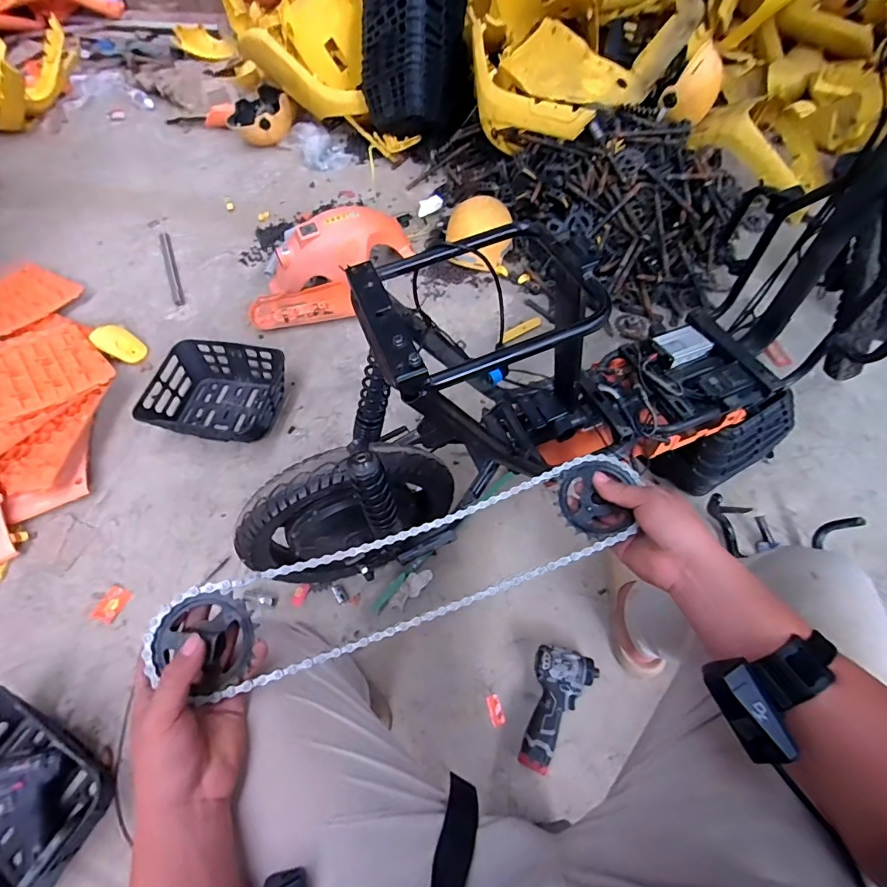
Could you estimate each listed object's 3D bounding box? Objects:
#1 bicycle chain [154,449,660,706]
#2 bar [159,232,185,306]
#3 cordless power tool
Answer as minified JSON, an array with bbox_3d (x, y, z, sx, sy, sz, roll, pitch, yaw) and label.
[{"bbox_3d":[-0.021,0.115,0.434,0.473,0.035,0.102,-16,63,-13],"label":"bicycle chain"},{"bbox_3d":[-0.880,-0.571,1.485,0.034,0.010,0.363,-22,61,-10],"label":"bar"},{"bbox_3d":[0.201,0.468,0.810,0.108,0.052,0.197,14,61,11],"label":"cordless power tool"}]

